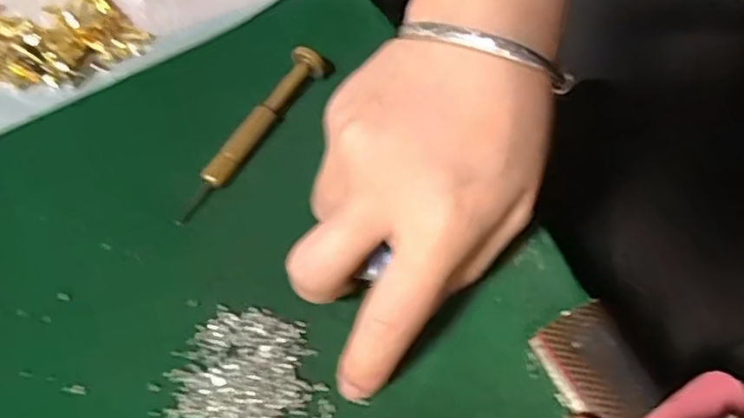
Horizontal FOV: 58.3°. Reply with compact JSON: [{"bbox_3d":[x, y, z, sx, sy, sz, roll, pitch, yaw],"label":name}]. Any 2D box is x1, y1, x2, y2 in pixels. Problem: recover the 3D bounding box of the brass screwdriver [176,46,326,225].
[{"bbox_3d":[-0.051,-0.032,0.282,0.011,0.017,0.092,29,64,12],"label":"brass screwdriver"}]

